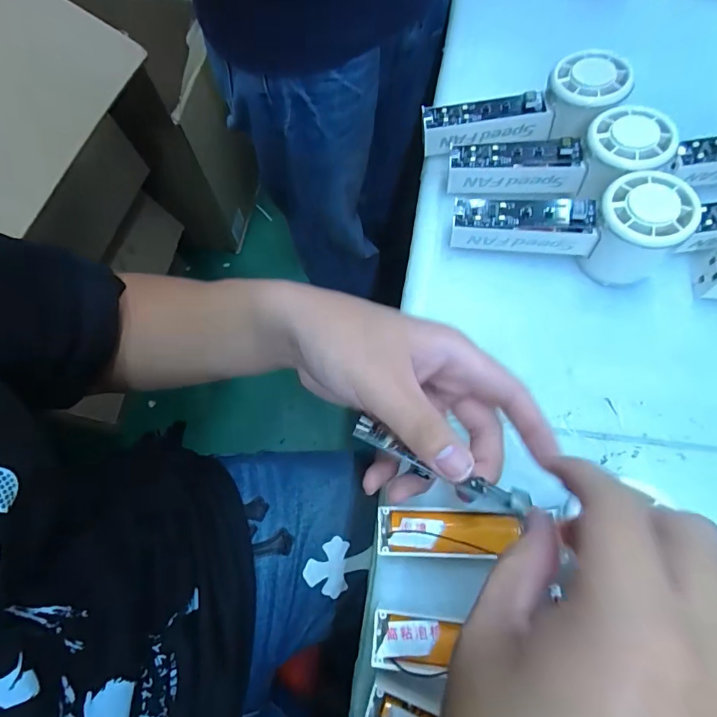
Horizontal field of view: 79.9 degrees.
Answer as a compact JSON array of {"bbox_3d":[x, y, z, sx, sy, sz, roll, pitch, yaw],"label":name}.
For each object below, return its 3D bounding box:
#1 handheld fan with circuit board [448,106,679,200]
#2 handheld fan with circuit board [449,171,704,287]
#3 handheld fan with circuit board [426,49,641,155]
[{"bbox_3d":[0.146,-0.147,0.321,0.149,0.036,0.051,-3,69,17],"label":"handheld fan with circuit board"},{"bbox_3d":[0.144,-0.096,0.302,0.148,0.058,0.049,8,70,3],"label":"handheld fan with circuit board"},{"bbox_3d":[0.128,-0.193,0.337,0.150,0.033,0.053,-7,69,15],"label":"handheld fan with circuit board"}]

